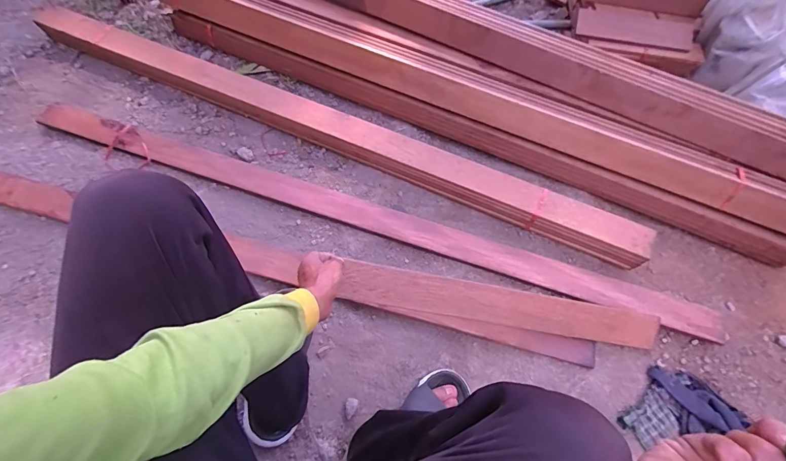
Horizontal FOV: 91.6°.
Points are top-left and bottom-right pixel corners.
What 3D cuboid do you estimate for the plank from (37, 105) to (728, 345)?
[{"bbox_3d":[-0.081,-0.031,0.799,1.453,0.031,0.063,18,65,6],"label":"plank"}]

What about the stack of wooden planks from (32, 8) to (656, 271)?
[{"bbox_3d":[-0.177,-0.247,0.869,1.476,0.075,0.096,23,66,9],"label":"stack of wooden planks"}]

